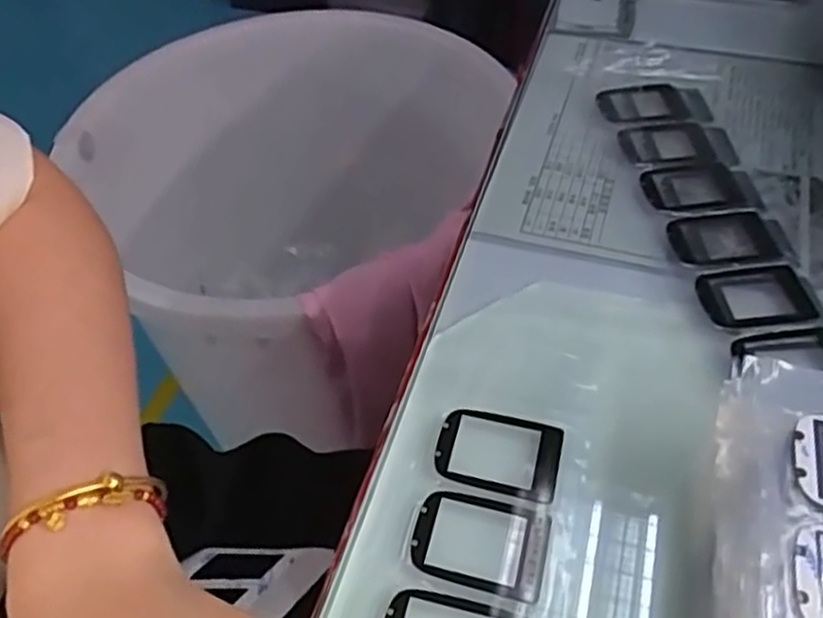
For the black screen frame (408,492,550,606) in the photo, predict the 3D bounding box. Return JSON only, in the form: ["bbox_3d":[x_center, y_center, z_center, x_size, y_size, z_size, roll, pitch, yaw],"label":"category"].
[{"bbox_3d":[0.027,0.091,0.288,0.052,0.004,0.036,12,50,12],"label":"black screen frame"}]

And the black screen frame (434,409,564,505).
[{"bbox_3d":[0.037,0.060,0.311,0.052,0.004,0.036,13,50,12],"label":"black screen frame"}]

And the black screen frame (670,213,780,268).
[{"bbox_3d":[0.162,-0.036,0.385,0.055,0.004,0.037,-5,49,-3],"label":"black screen frame"}]

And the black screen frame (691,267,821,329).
[{"bbox_3d":[0.168,-0.005,0.361,0.053,0.005,0.039,-3,49,-1],"label":"black screen frame"}]

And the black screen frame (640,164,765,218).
[{"bbox_3d":[0.161,-0.065,0.410,0.064,0.004,0.040,-7,49,-5],"label":"black screen frame"}]

